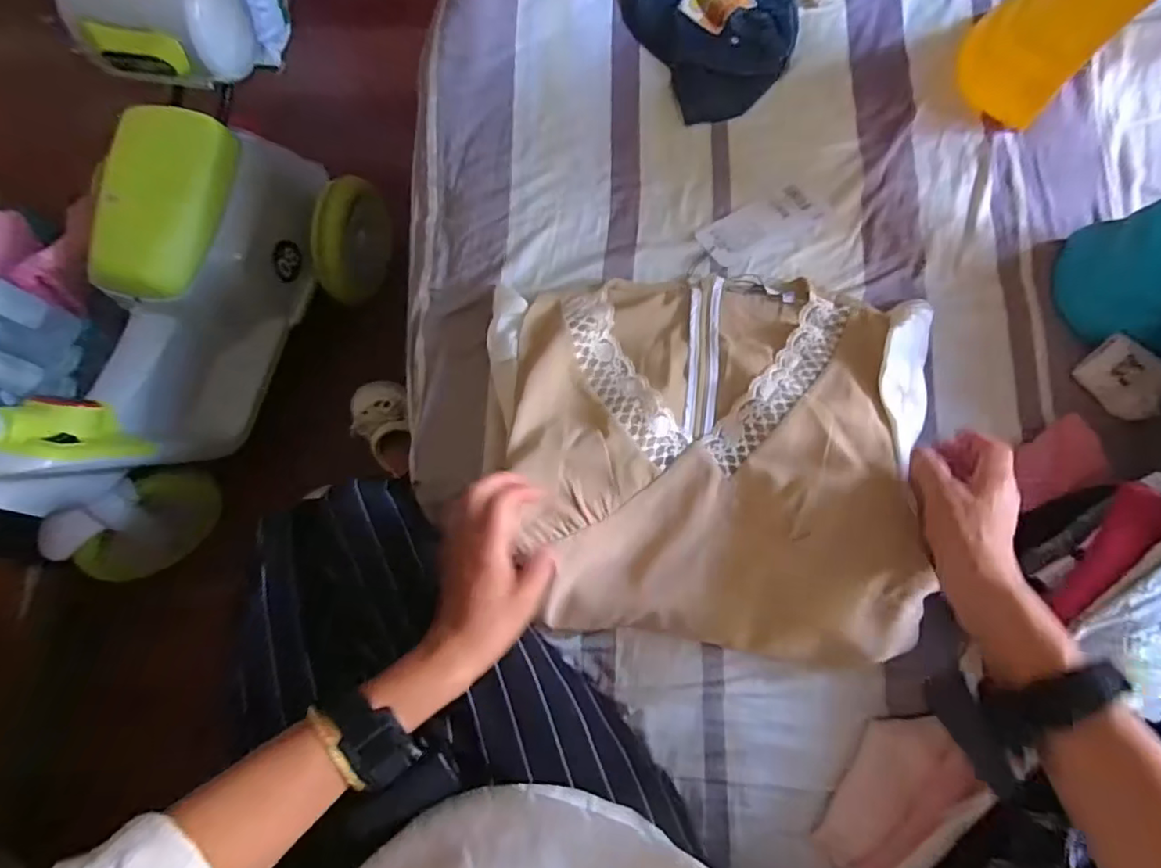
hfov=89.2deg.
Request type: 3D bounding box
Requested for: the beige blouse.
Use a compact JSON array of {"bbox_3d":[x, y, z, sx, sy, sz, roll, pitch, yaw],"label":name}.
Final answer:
[{"bbox_3d":[0.104,0.007,0.509,0.371,0.060,0.327,7,77,2],"label":"beige blouse"}]

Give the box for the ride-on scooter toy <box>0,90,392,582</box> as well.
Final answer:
[{"bbox_3d":[-0.588,-0.160,0.781,0.288,0.490,0.677,16,78,4],"label":"ride-on scooter toy"}]

